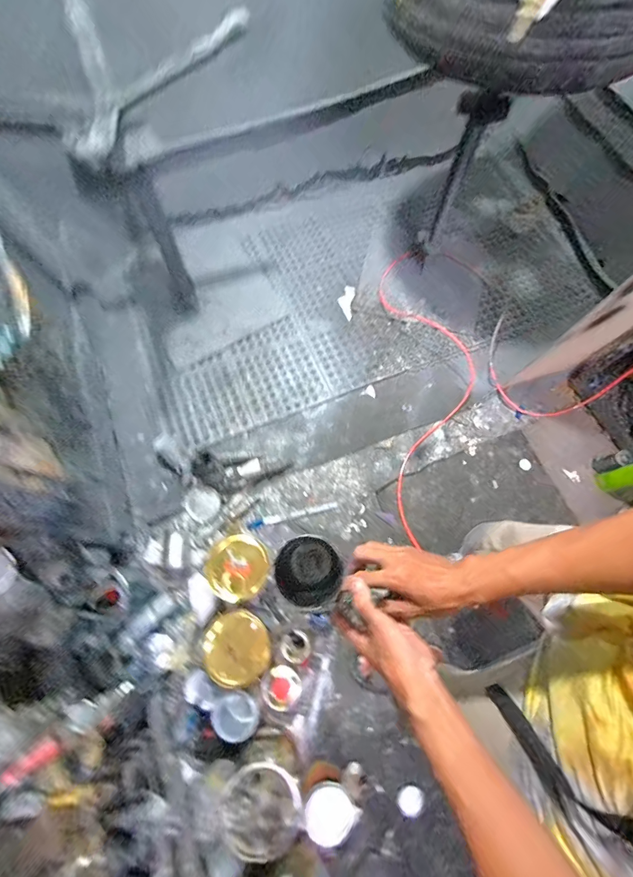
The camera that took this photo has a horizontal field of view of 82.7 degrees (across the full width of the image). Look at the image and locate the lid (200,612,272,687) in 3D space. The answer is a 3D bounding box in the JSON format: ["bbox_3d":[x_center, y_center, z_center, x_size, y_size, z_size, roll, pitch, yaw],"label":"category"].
[{"bbox_3d":[-0.197,0.521,0.889,0.160,0.028,0.159,1,79,-5],"label":"lid"}]

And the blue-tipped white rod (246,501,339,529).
[{"bbox_3d":[-0.077,0.251,1.191,0.297,0.012,0.027,-14,71,-5],"label":"blue-tipped white rod"}]

